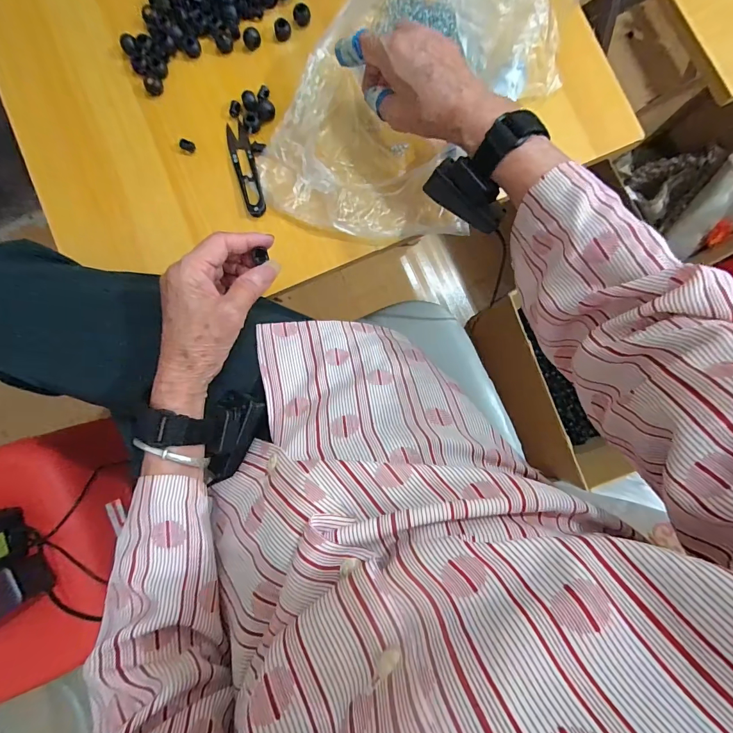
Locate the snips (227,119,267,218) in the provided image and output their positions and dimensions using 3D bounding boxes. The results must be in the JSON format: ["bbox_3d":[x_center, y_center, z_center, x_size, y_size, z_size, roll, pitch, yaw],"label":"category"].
[{"bbox_3d":[-0.123,-0.200,0.379,0.022,0.006,0.100,-15,86,-1],"label":"snips"}]

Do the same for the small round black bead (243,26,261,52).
[{"bbox_3d":[-0.119,-0.337,0.383,0.017,0.016,0.015,44,87,3],"label":"small round black bead"}]

